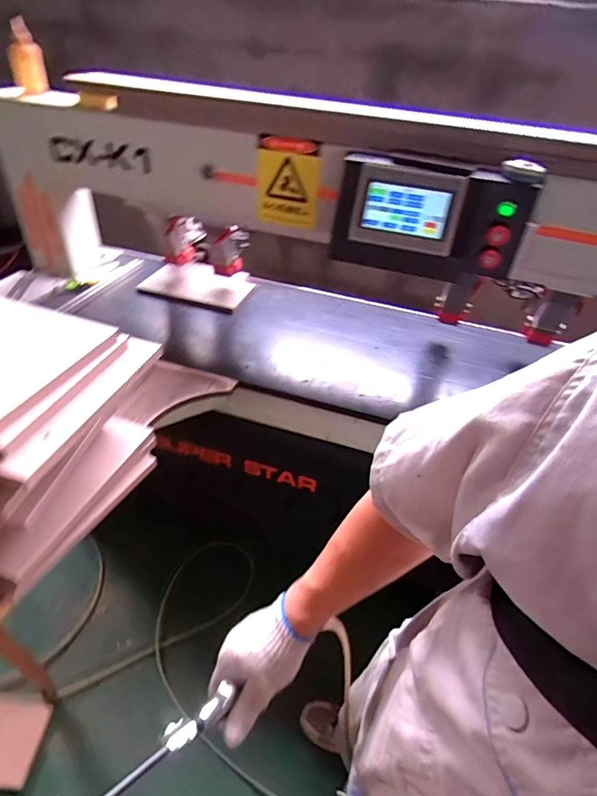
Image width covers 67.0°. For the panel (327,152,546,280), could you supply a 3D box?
[{"bbox_3d":[0.308,-0.410,1.033,0.436,0.202,0.229,11,41,7],"label":"panel"}]

